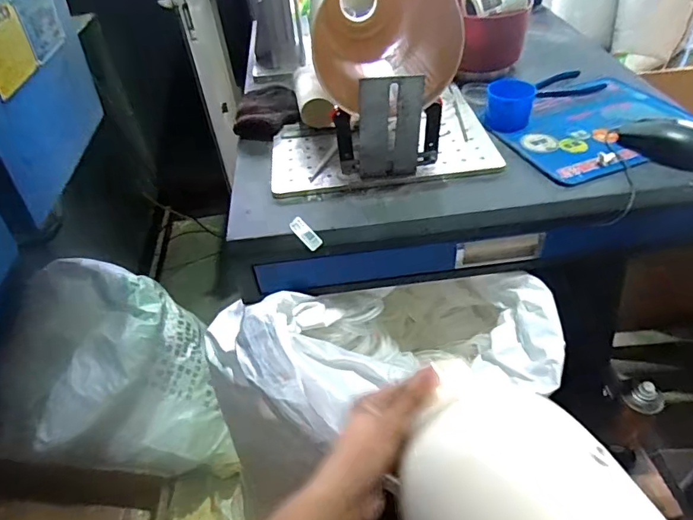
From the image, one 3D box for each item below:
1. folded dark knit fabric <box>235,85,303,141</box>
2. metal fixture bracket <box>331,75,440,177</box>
[{"bbox_3d":[-0.120,-0.226,0.719,0.093,0.036,0.110,-7,42,-1],"label":"folded dark knit fabric"},{"bbox_3d":[0.049,-0.157,0.550,0.121,0.111,0.028,-7,42,0],"label":"metal fixture bracket"}]

